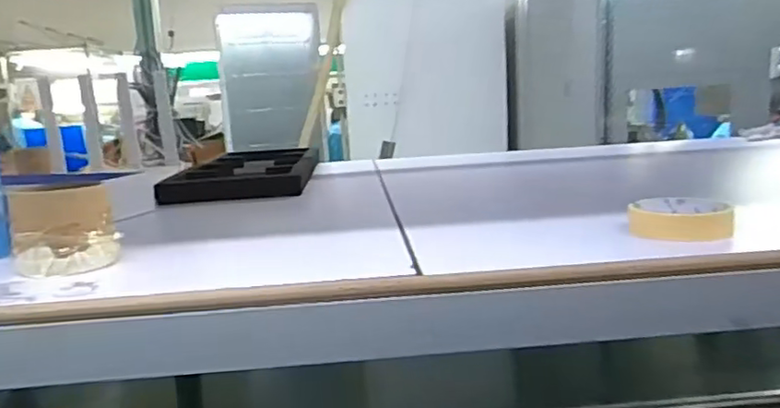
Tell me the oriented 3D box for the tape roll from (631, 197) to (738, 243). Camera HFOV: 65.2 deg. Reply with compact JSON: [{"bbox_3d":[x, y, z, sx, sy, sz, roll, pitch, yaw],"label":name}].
[{"bbox_3d":[0.274,0.013,0.577,0.087,0.025,0.102,2,11,26],"label":"tape roll"}]

